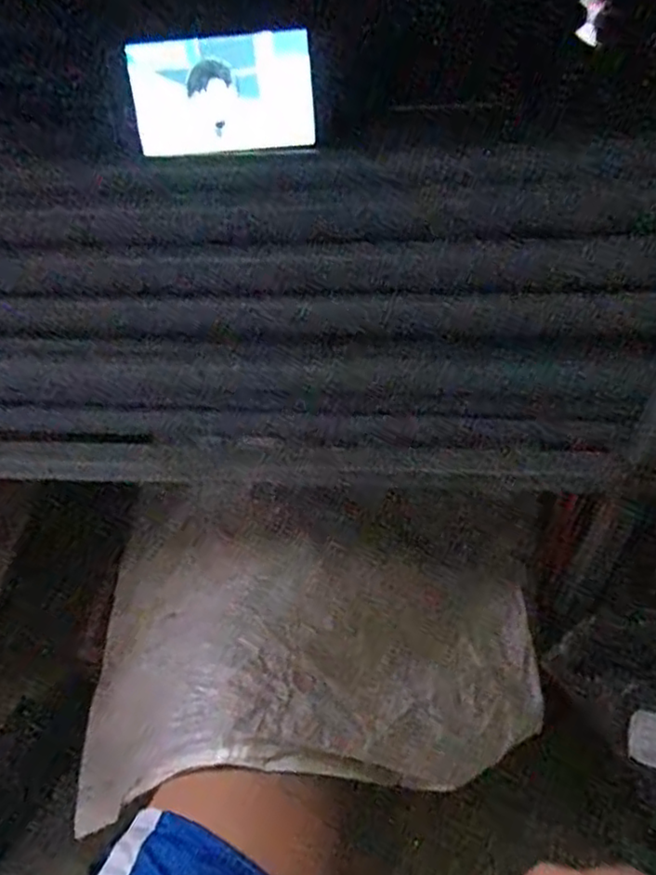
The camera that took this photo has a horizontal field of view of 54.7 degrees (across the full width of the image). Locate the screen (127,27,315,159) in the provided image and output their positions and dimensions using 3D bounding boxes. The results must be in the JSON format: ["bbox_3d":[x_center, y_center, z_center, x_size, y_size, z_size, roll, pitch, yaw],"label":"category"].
[{"bbox_3d":[-0.074,-0.240,0.446,0.123,0.070,0.004,-5,28,-2],"label":"screen"}]

